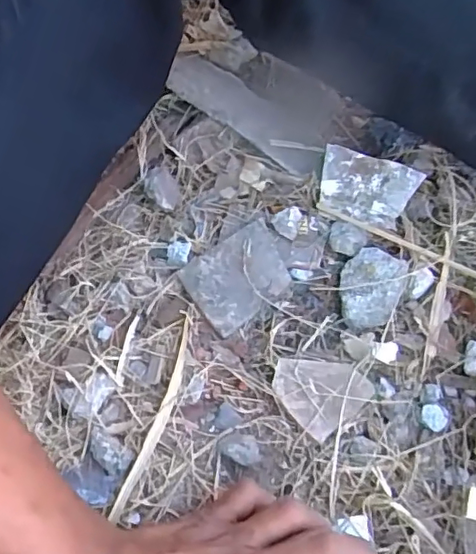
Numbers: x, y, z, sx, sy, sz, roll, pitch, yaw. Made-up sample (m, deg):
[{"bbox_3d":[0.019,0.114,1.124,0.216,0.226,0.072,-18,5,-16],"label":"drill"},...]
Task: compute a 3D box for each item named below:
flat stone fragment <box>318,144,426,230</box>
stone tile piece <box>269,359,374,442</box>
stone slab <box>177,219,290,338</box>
[{"bbox_3d":[0.094,-0.065,0.414,0.069,0.005,0.047,18,96,5],"label":"flat stone fragment"},{"bbox_3d":[0.051,0.067,0.349,0.050,0.006,0.051,-38,67,-16],"label":"stone tile piece"},{"bbox_3d":[0.002,-0.003,0.385,0.071,0.009,0.055,-35,66,-14],"label":"stone slab"}]

